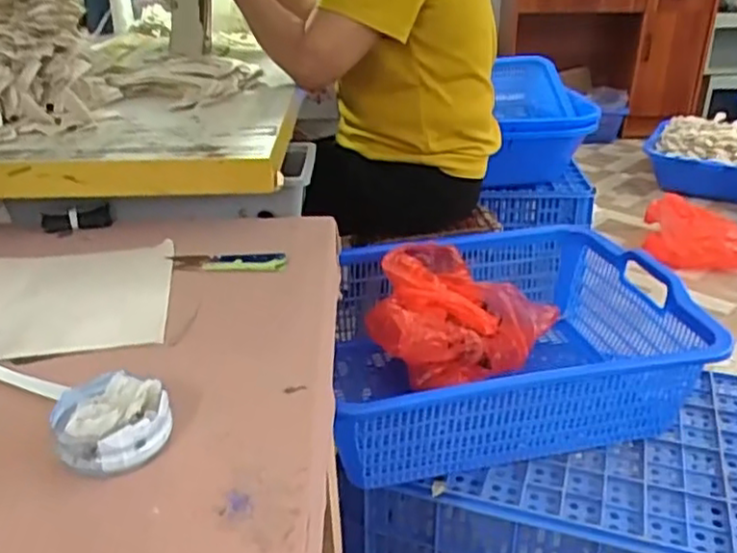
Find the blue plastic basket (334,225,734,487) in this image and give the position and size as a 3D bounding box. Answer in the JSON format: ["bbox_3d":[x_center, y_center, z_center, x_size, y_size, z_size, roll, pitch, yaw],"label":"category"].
[{"bbox_3d":[0.170,0.094,0.988,0.477,0.170,0.391,-6,29,-11],"label":"blue plastic basket"}]

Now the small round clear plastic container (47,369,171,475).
[{"bbox_3d":[-0.163,0.091,0.445,0.068,0.034,0.070,0,28,0],"label":"small round clear plastic container"}]

